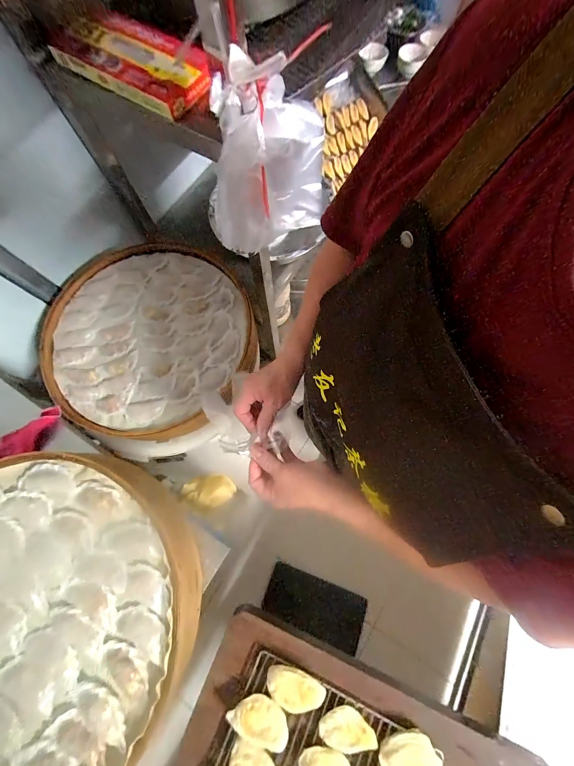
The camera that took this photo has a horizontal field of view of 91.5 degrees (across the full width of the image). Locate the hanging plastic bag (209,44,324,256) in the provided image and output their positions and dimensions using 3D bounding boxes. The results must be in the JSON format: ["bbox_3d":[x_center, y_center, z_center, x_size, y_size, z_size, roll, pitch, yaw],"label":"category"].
[{"bbox_3d":[-0.028,-0.341,0.447,0.220,0.235,0.073,-37,77,-8],"label":"hanging plastic bag"}]

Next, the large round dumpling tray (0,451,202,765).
[{"bbox_3d":[-0.420,0.378,0.456,0.512,0.095,0.478,0,74,2],"label":"large round dumpling tray"}]

